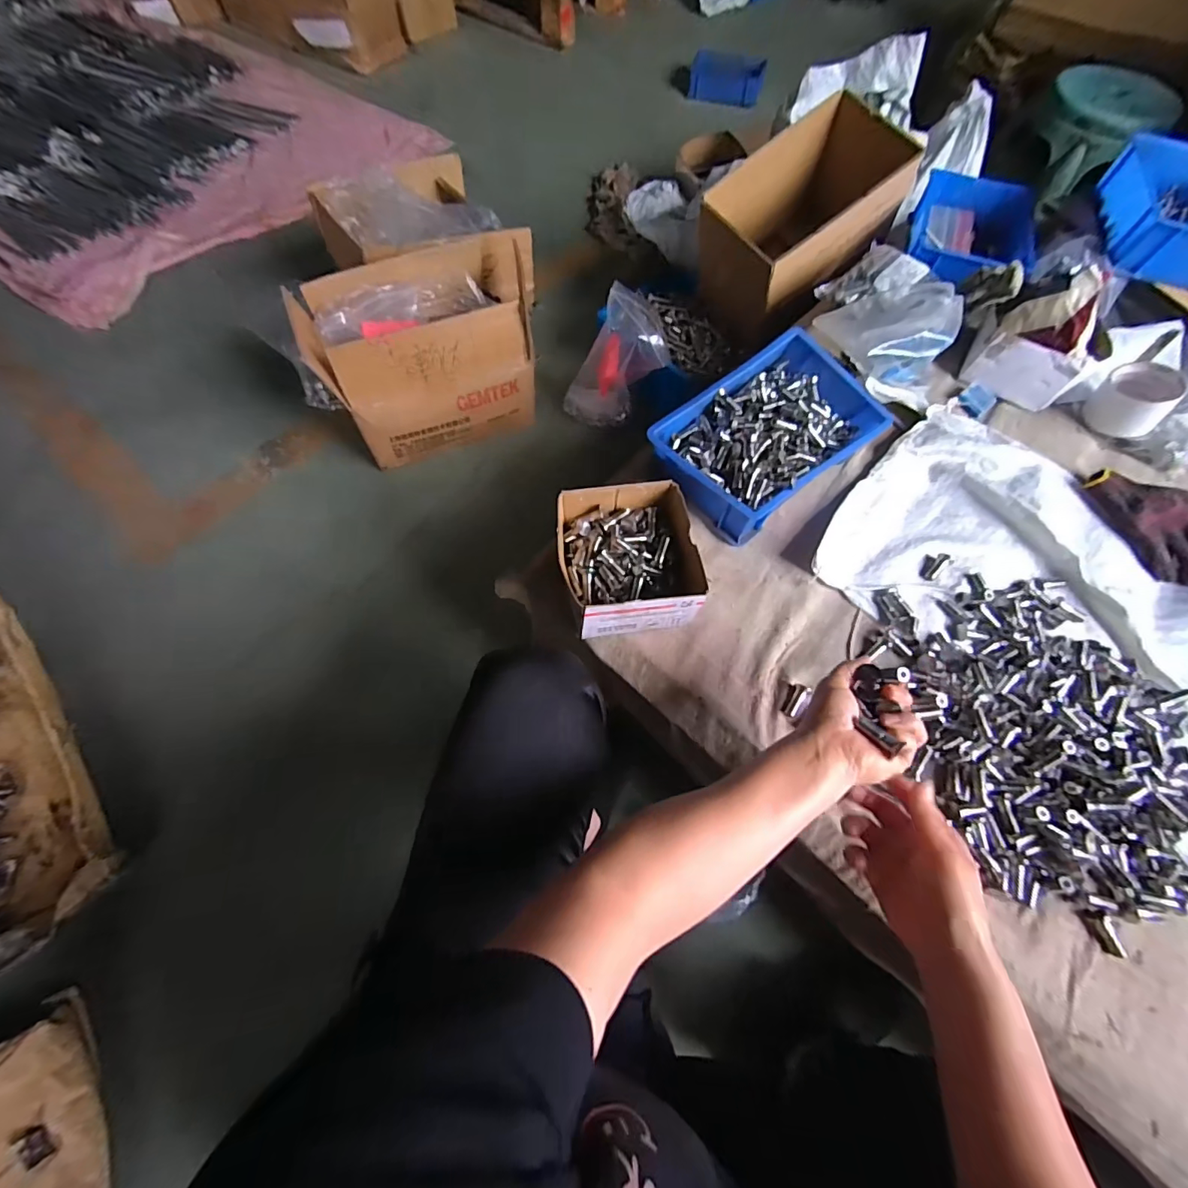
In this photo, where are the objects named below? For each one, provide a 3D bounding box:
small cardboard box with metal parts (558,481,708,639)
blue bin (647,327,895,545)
[{"bbox_3d":[0.035,-0.035,0.554,0.140,0.082,0.150,-10,65,-6],"label":"small cardboard box with metal parts"},{"bbox_3d":[0.214,-0.192,0.627,0.262,0.095,0.172,-33,69,-15],"label":"blue bin"}]

